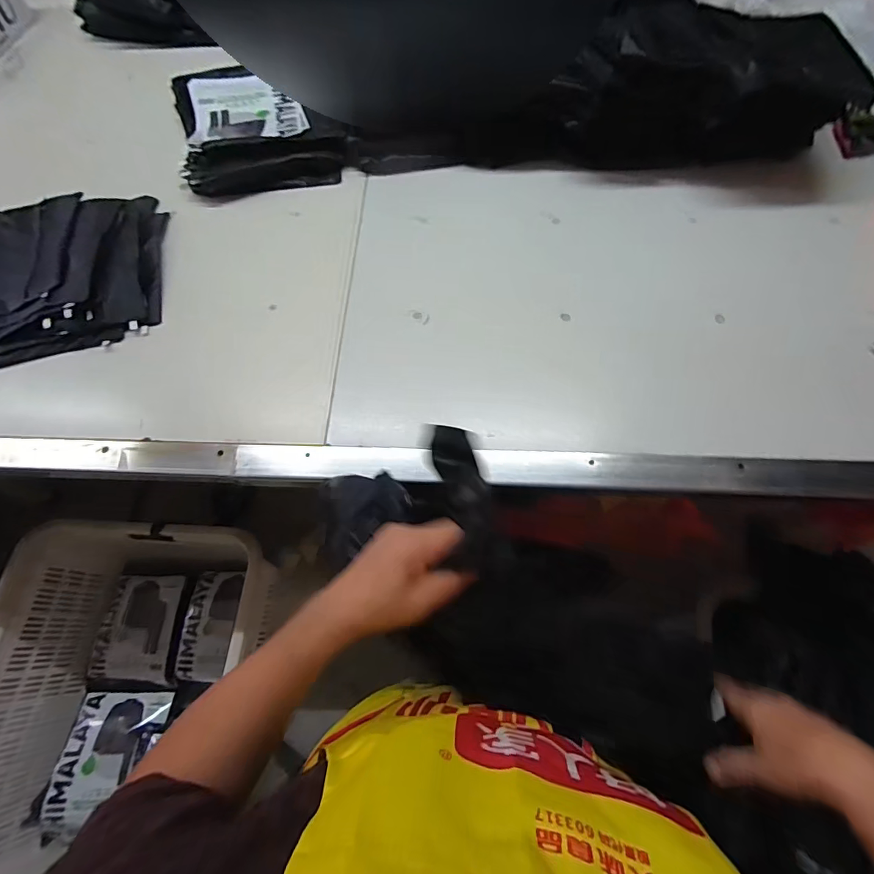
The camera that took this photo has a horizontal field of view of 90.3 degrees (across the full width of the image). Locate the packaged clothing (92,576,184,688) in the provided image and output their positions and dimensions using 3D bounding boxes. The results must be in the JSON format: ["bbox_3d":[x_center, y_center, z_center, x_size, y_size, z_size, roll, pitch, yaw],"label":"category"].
[{"bbox_3d":[-0.777,0.499,1.132,0.197,0.082,0.261,2,75,7],"label":"packaged clothing"}]

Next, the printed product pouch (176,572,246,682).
[{"bbox_3d":[-0.594,0.489,1.148,0.131,0.048,0.256,0,66,2],"label":"printed product pouch"}]

